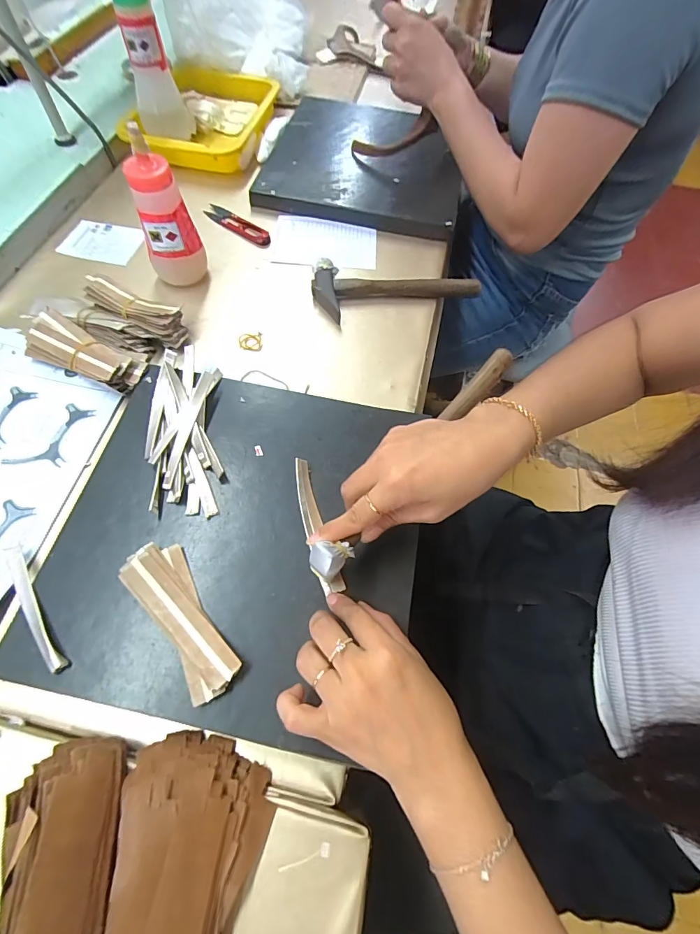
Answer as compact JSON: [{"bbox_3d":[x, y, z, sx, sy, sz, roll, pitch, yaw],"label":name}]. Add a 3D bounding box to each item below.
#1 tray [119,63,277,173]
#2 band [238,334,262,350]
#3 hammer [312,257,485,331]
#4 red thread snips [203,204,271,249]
[{"bbox_3d":[-0.235,-0.572,0.662,0.192,0.041,0.253,10,63,1],"label":"tray"},{"bbox_3d":[-0.118,-0.147,0.478,0.026,0.004,0.021,-2,63,-5],"label":"band"},{"bbox_3d":[0.059,-0.213,0.509,0.209,0.028,0.078,3,63,-3],"label":"hammer"},{"bbox_3d":[-0.158,-0.342,0.570,0.116,0.008,0.026,37,66,14],"label":"red thread snips"}]

